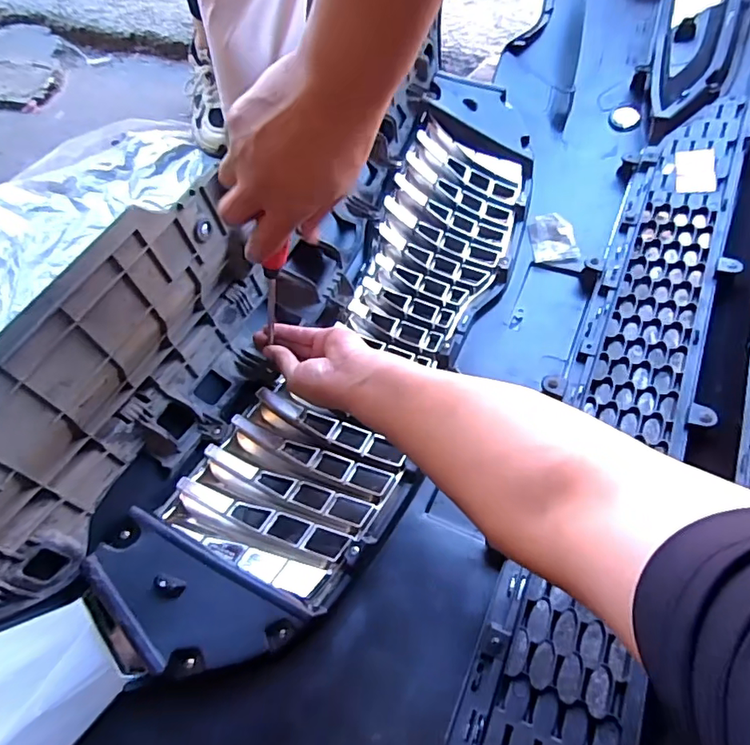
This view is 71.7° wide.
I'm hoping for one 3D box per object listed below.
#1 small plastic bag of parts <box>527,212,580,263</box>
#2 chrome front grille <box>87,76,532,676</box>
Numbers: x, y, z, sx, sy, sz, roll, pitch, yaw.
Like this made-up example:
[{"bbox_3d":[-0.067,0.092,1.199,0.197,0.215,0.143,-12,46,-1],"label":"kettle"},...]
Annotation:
[{"bbox_3d":[0.256,-0.194,0.752,0.059,0.012,0.078,-14,70,14],"label":"small plastic bag of parts"},{"bbox_3d":[-0.001,-0.073,0.625,0.222,0.098,0.791,22,61,11],"label":"chrome front grille"}]

